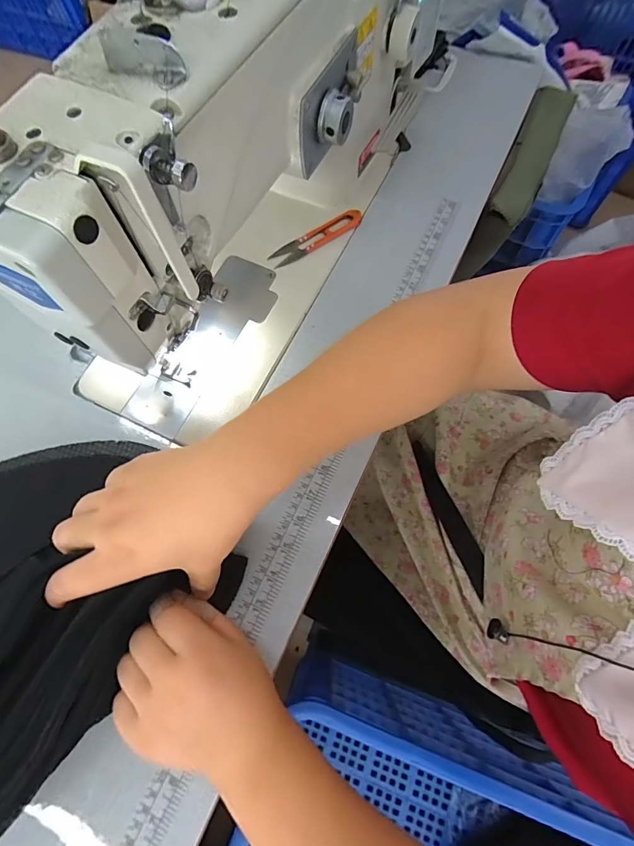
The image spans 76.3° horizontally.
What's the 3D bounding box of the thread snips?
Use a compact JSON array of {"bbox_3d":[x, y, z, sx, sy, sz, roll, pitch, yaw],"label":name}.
[{"bbox_3d":[0.001,-0.214,0.468,0.117,0.010,0.024,-29,71,-8],"label":"thread snips"}]

